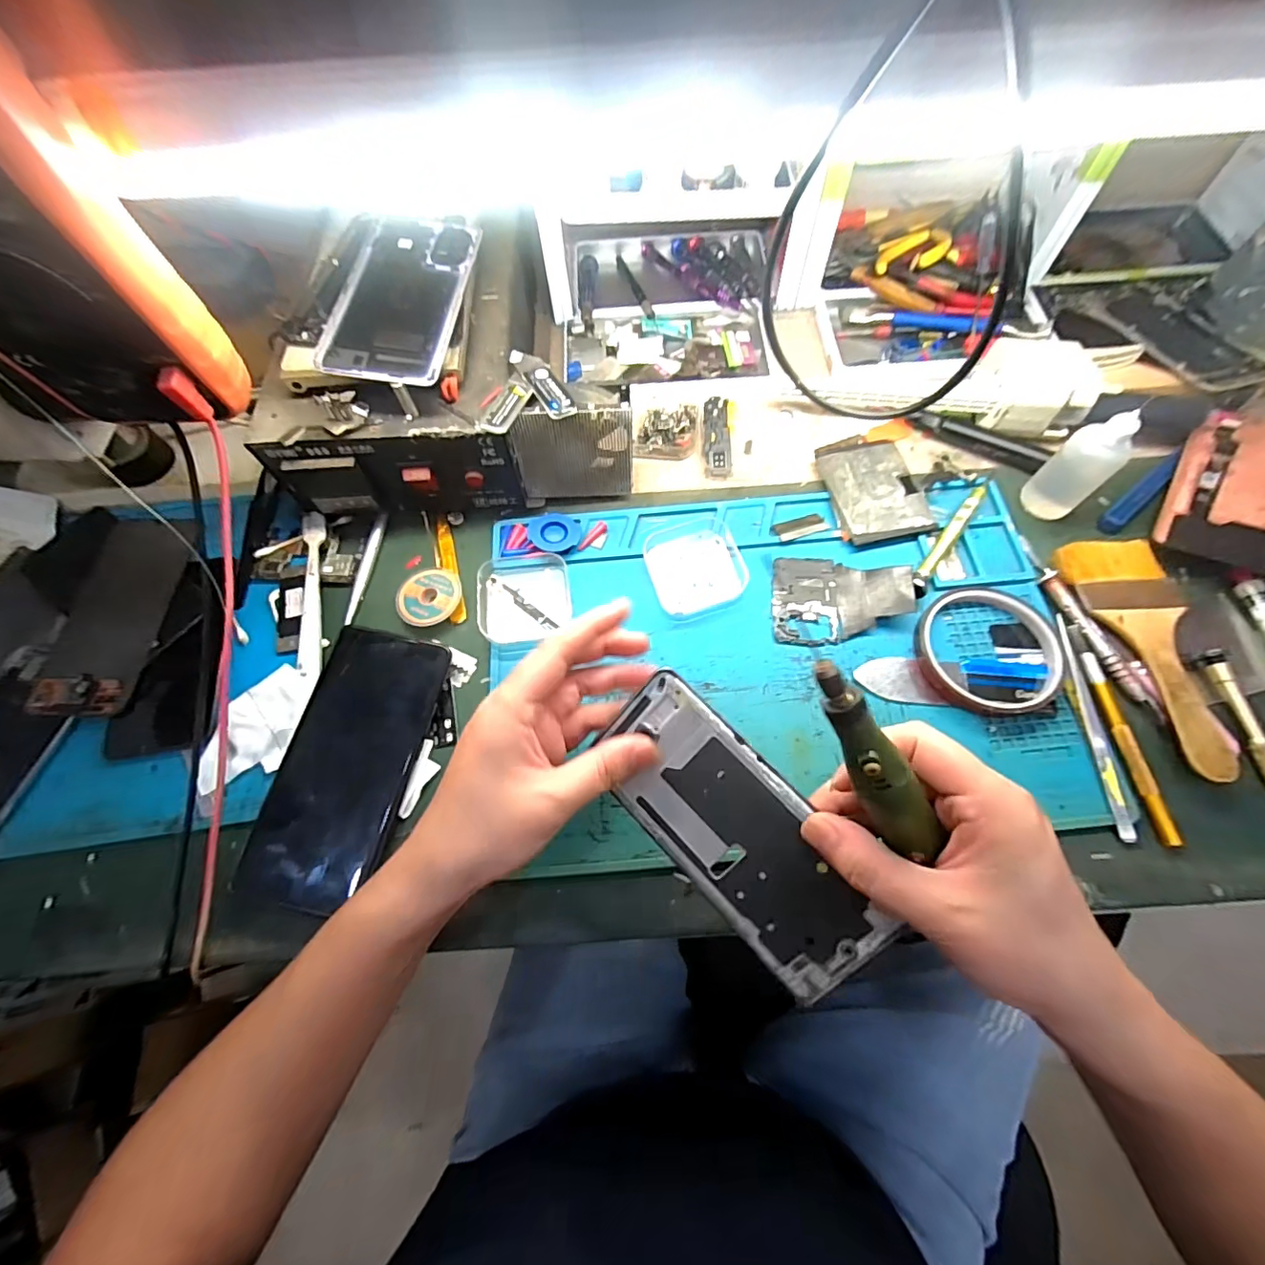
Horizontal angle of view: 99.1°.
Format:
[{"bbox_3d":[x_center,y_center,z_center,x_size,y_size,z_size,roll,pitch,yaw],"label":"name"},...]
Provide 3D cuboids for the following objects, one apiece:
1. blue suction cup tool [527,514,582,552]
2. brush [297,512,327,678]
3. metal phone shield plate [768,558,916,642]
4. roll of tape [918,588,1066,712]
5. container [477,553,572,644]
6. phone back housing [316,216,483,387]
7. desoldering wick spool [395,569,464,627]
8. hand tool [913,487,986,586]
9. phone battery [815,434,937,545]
[{"bbox_3d":[-0.057,-0.073,0.395,0.038,0.012,0.034,-7,66,-1],"label":"blue suction cup tool"},{"bbox_3d":[-0.225,-0.030,0.379,0.014,0.012,0.126,-11,66,-3],"label":"brush"},{"bbox_3d":[0.142,-0.024,0.364,0.089,0.013,0.063,2,66,3],"label":"metal phone shield plate"},{"bbox_3d":[0.231,0.009,0.349,0.087,0.014,0.088,-1,66,2],"label":"roll of tape"},{"bbox_3d":[-0.075,-0.027,0.375,0.061,0.012,0.068,-6,66,-1],"label":"container"},{"bbox_3d":[-0.148,-0.221,0.351,0.072,0.005,0.154,5,66,-5],"label":"phone back housing"},{"bbox_3d":[-0.144,-0.026,0.381,0.045,0.010,0.043,-1,66,2],"label":"desoldering wick spool"},{"bbox_3d":[0.224,-0.067,0.384,0.009,0.013,0.102,36,72,16],"label":"hand tool"},{"bbox_3d":[0.178,-0.114,0.408,0.064,0.010,0.101,-11,66,-3],"label":"phone battery"}]

